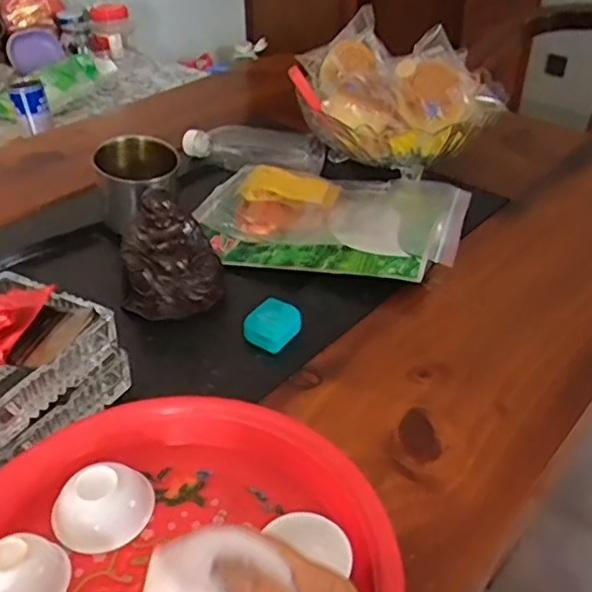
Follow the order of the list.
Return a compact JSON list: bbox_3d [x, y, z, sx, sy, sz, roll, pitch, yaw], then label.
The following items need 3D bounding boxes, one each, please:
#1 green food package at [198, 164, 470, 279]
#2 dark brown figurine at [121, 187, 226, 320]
[{"bbox_3d":[0.039,-0.088,0.667,0.268,0.035,0.184,11,40,17],"label":"green food package"},{"bbox_3d":[-0.114,-0.038,0.575,0.086,0.090,0.073,-10,39,-10],"label":"dark brown figurine"}]

